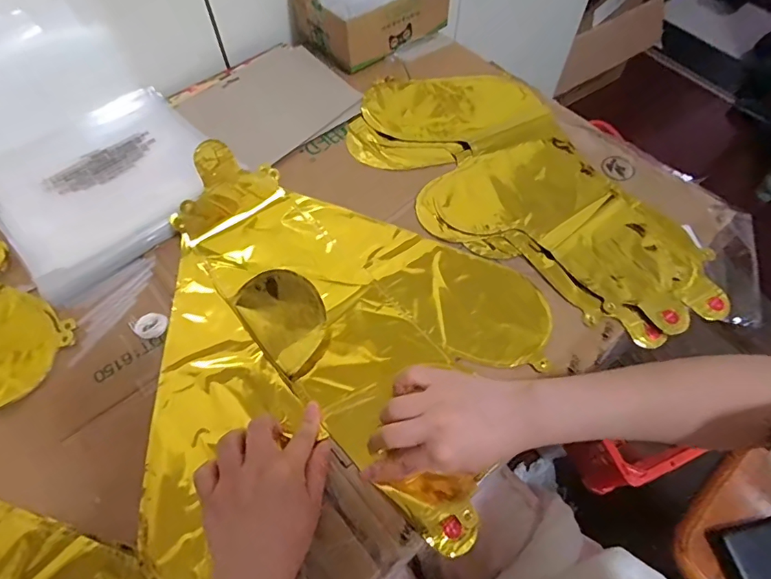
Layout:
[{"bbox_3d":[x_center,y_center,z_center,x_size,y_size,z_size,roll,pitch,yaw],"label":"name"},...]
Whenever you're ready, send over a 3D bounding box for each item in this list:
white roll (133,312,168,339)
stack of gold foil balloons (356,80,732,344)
[{"bbox_3d":[-0.220,0.034,0.429,0.025,0.009,0.027,0,61,0],"label":"white roll"},{"bbox_3d":[0.151,-0.118,0.507,0.218,0.022,0.435,-38,68,-19],"label":"stack of gold foil balloons"}]

